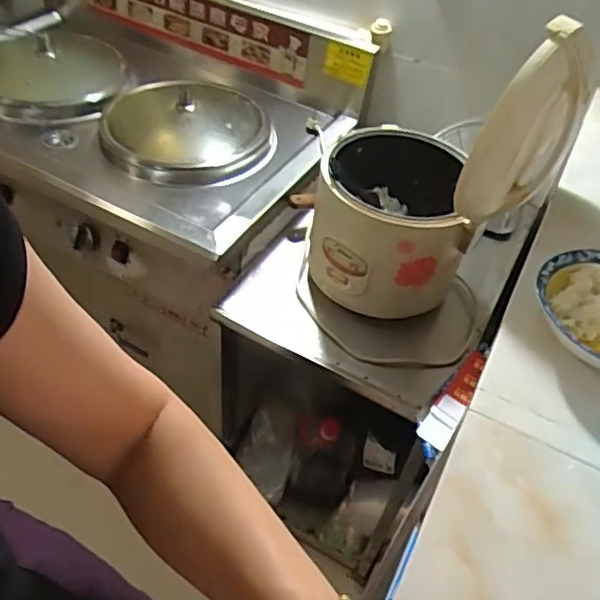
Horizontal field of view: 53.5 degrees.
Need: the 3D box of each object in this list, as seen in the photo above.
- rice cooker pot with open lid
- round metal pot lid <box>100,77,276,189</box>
[{"bbox_3d":[0.188,-0.190,0.867,0.299,0.455,0.282,4,47,-4],"label":"rice cooker pot with open lid"},{"bbox_3d":[-0.218,-0.349,1.167,0.326,0.080,0.325,-7,48,-13],"label":"round metal pot lid"}]

